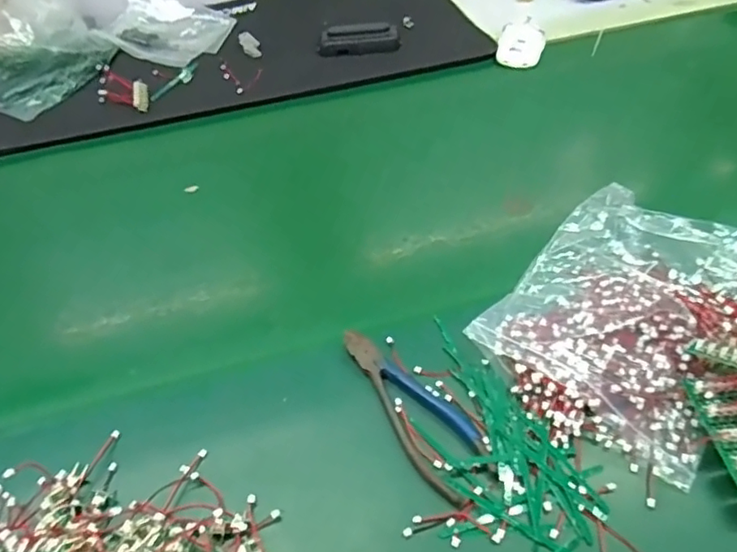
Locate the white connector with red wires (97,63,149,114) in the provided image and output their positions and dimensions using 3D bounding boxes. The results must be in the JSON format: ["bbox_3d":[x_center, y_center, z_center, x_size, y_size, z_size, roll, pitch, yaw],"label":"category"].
[{"bbox_3d":[-0.313,-0.237,0.742,0.058,0.023,0.110,-17,49,-11],"label":"white connector with red wires"}]

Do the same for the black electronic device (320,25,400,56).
[{"bbox_3d":[-0.013,-0.318,0.789,0.108,0.026,0.042,-7,48,-2],"label":"black electronic device"}]

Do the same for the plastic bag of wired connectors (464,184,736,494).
[{"bbox_3d":[0.201,0.018,0.459,0.159,0.029,0.253,24,54,24],"label":"plastic bag of wired connectors"}]

